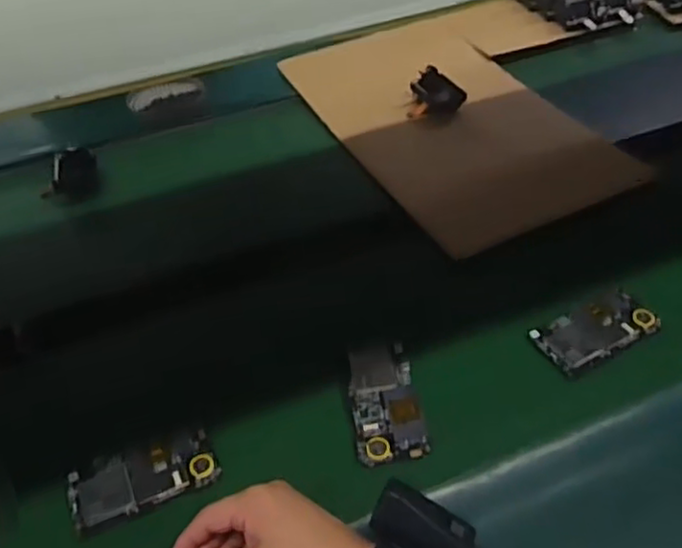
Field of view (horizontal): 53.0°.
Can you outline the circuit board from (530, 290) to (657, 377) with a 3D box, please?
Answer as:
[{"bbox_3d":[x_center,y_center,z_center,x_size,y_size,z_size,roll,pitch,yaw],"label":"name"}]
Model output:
[{"bbox_3d":[0.253,0.058,0.684,0.122,0.012,0.064,-23,48,-19],"label":"circuit board"}]

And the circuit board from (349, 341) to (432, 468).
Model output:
[{"bbox_3d":[0.041,0.116,0.639,0.062,0.017,0.123,-6,44,-4],"label":"circuit board"}]

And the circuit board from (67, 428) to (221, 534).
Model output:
[{"bbox_3d":[-0.173,0.176,0.598,0.122,0.006,0.062,-18,46,-15],"label":"circuit board"}]

